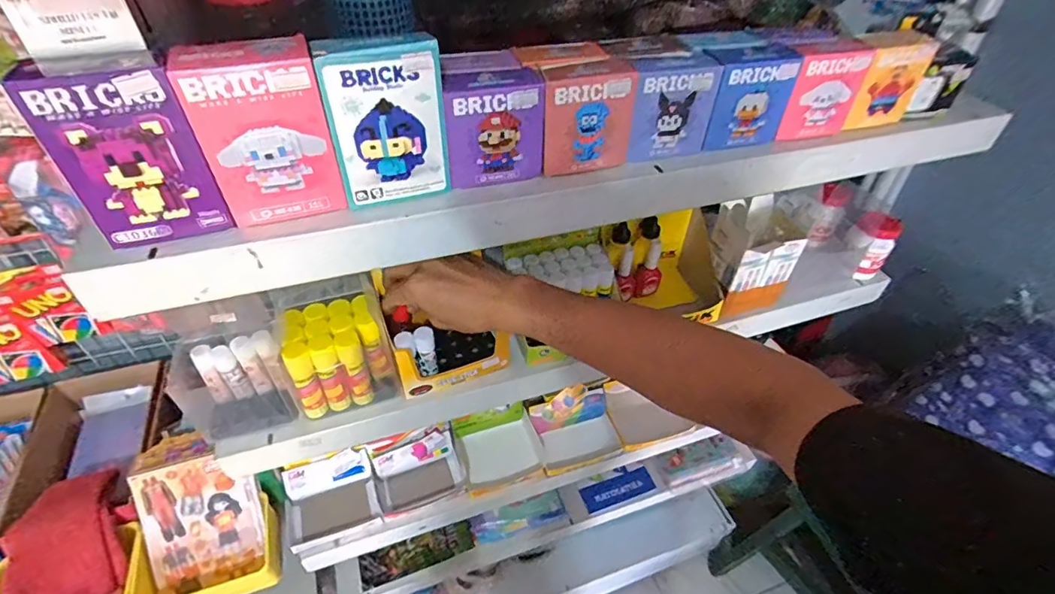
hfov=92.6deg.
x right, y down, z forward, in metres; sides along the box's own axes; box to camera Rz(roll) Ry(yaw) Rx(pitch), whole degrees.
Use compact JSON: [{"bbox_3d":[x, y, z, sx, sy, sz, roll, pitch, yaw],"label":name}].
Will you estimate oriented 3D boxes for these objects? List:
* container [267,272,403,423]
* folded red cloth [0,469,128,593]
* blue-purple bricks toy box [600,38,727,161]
[{"bbox_3d":[-0.200,0.049,0.532,0.102,0.119,0.089,-13,48,-16],"label":"container"},{"bbox_3d":[-0.570,0.310,0.616,0.113,0.019,0.157,-12,79,-21],"label":"folded red cloth"},{"bbox_3d":[0.114,-0.185,0.458,0.081,0.076,0.081,-12,47,-15],"label":"blue-purple bricks toy box"}]

